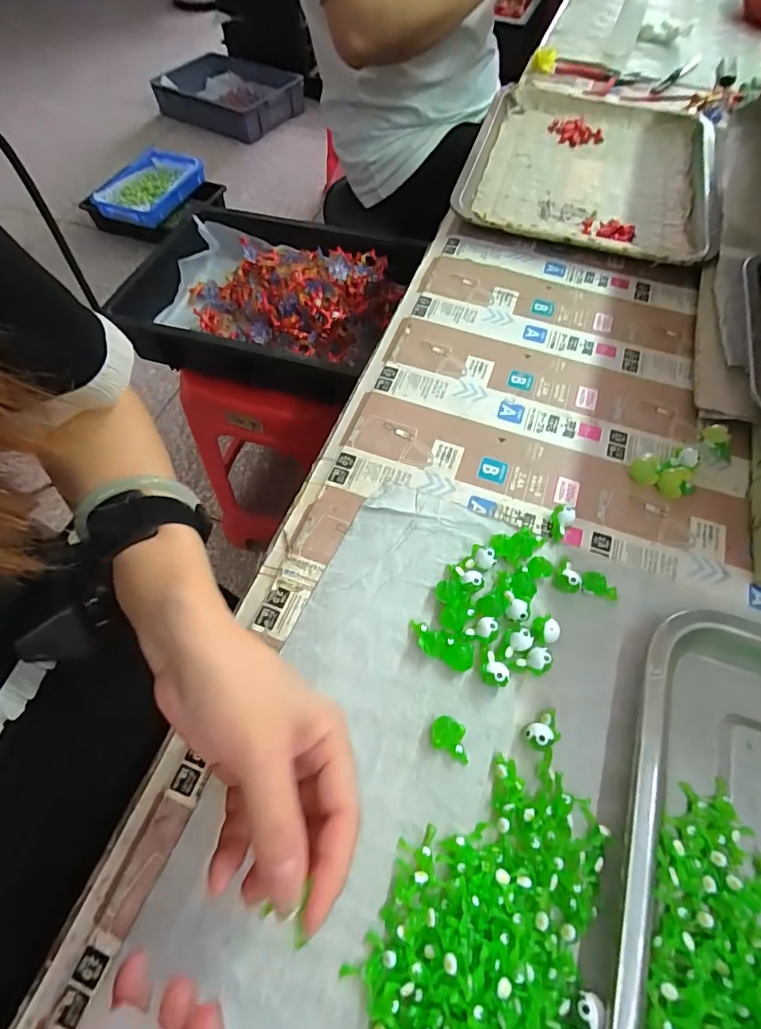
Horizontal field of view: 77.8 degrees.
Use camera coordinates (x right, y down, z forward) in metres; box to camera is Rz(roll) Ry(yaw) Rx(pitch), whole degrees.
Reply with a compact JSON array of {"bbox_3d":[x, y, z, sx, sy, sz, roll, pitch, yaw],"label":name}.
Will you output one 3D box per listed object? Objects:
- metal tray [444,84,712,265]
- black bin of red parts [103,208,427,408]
[{"bbox_3d":[0.232,-0.388,0.521,0.257,0.029,0.314,14,62,9],"label":"metal tray"},{"bbox_3d":[-0.190,-0.355,0.776,0.421,0.102,0.317,17,62,10],"label":"black bin of red parts"}]

